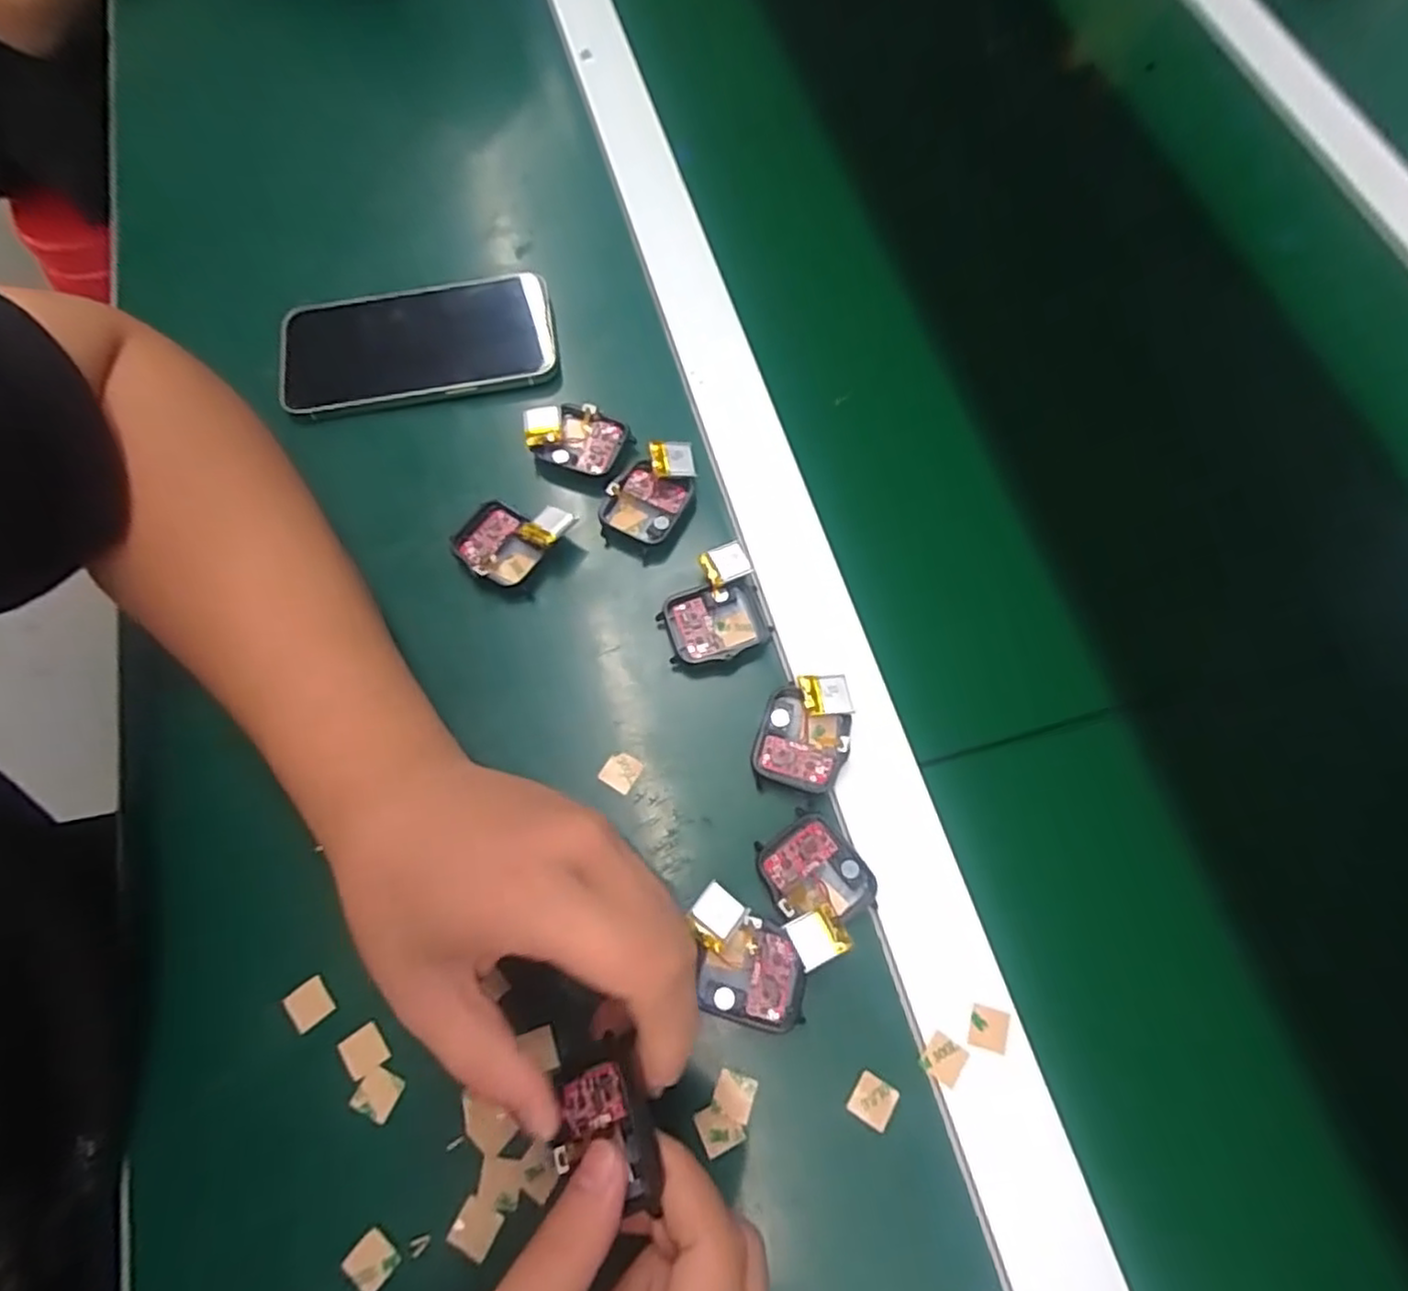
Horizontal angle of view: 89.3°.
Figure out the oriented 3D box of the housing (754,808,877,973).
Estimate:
[{"bbox_3d":[0.044,0.095,0.286,0.043,0.019,0.048,-32,72,-12],"label":"housing"}]

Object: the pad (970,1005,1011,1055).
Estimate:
[{"bbox_3d":[0.111,0.149,0.276,0.015,0.004,0.015,20,70,7],"label":"pad"}]

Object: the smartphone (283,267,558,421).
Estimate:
[{"bbox_3d":[-0.155,-0.165,0.387,0.143,0.012,0.077,-12,67,-2],"label":"smartphone"}]

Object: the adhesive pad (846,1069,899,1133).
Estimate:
[{"bbox_3d":[0.064,0.172,0.270,0.015,0.004,0.015,31,72,11],"label":"adhesive pad"}]

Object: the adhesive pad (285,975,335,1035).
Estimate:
[{"bbox_3d":[-0.156,0.142,0.281,0.016,0.004,0.016,-38,74,-14],"label":"adhesive pad"}]

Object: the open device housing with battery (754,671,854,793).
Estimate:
[{"bbox_3d":[0.044,0.037,0.311,0.037,0.019,0.049,18,70,7],"label":"open device housing with battery"}]

